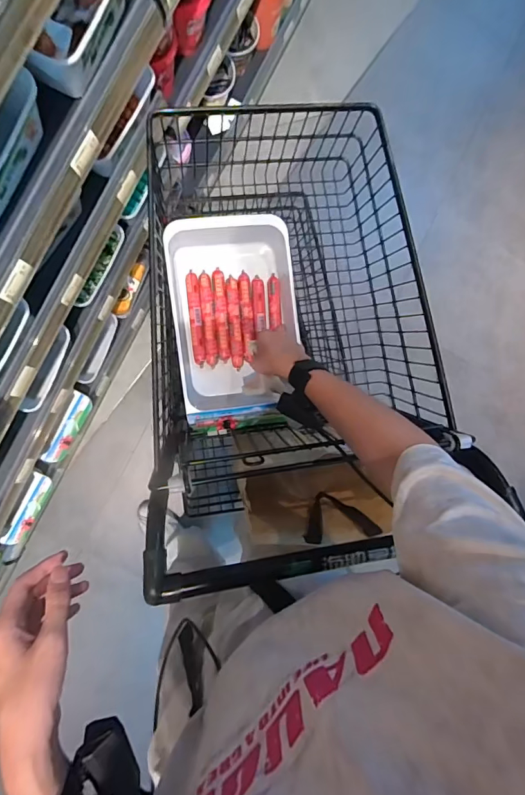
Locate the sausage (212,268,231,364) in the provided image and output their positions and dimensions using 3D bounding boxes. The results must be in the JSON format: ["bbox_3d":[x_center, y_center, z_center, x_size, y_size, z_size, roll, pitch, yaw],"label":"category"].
[{"bbox_3d":[-0.074,-0.152,0.789,0.023,0.028,0.167,-5,90,-9],"label":"sausage"}]

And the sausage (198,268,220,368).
[{"bbox_3d":[-0.098,-0.143,0.790,0.024,0.027,0.169,-6,90,-9],"label":"sausage"}]

